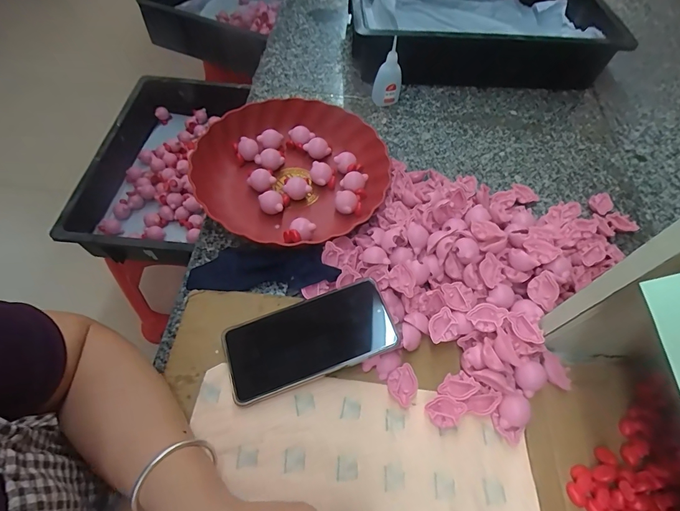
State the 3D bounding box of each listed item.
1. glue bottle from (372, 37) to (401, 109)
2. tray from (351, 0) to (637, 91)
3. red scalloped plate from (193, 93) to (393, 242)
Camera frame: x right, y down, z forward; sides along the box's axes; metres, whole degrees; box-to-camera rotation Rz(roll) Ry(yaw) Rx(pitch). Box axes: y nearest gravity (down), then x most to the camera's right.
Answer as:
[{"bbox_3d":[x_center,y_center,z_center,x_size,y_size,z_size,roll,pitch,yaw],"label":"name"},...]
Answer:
[{"bbox_3d":[0.075,-0.275,0.578,0.042,0.099,0.033,12,58,4],"label":"glue bottle"},{"bbox_3d":[0.230,-0.444,0.690,0.433,0.103,0.350,-5,58,-6],"label":"tray"},{"bbox_3d":[-0.055,-0.110,0.484,0.227,0.051,0.237,2,58,-3],"label":"red scalloped plate"}]

